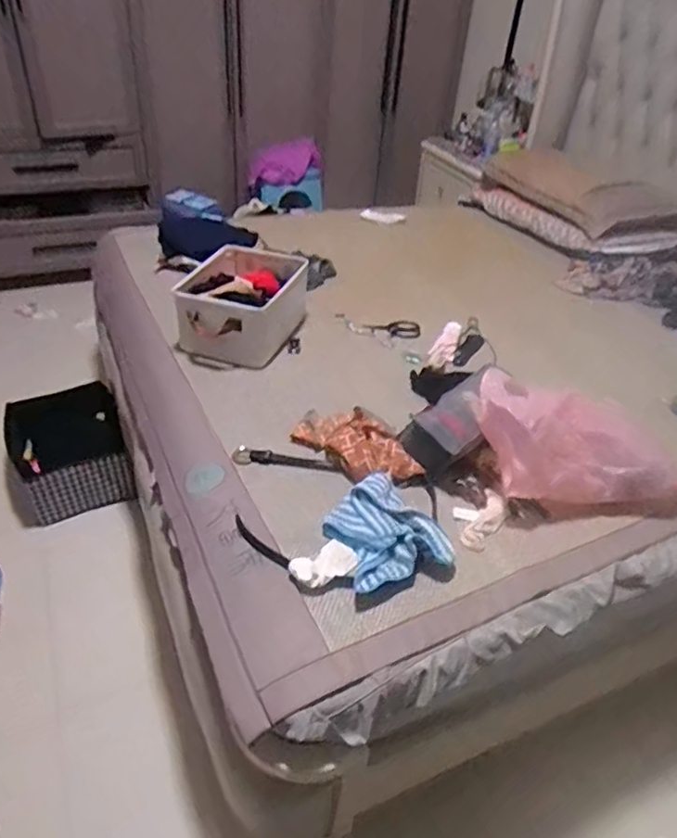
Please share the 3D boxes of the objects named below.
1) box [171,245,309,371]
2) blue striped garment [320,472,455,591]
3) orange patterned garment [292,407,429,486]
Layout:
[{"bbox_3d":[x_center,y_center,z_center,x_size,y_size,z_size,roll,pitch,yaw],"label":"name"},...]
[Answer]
[{"bbox_3d":[-0.223,-0.280,1.507,0.250,0.183,0.350,13,39,11],"label":"box"},{"bbox_3d":[0.073,0.189,1.034,0.184,0.064,0.204,-13,41,-21],"label":"blue striped garment"},{"bbox_3d":[0.038,0.052,1.188,0.268,0.076,0.122,28,44,27],"label":"orange patterned garment"}]

